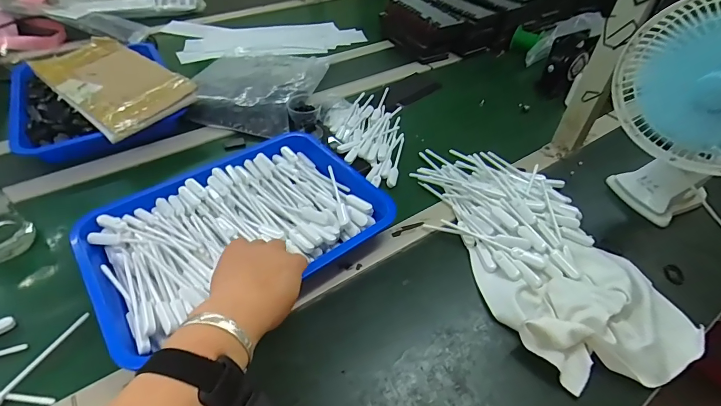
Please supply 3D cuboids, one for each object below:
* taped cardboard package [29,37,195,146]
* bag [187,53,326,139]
[{"bbox_3d":[-0.452,-0.223,0.693,0.308,0.032,0.164,30,51,24],"label":"taped cardboard package"},{"bbox_3d":[-0.215,-0.267,0.819,0.255,0.048,0.335,3,45,0],"label":"bag"}]

